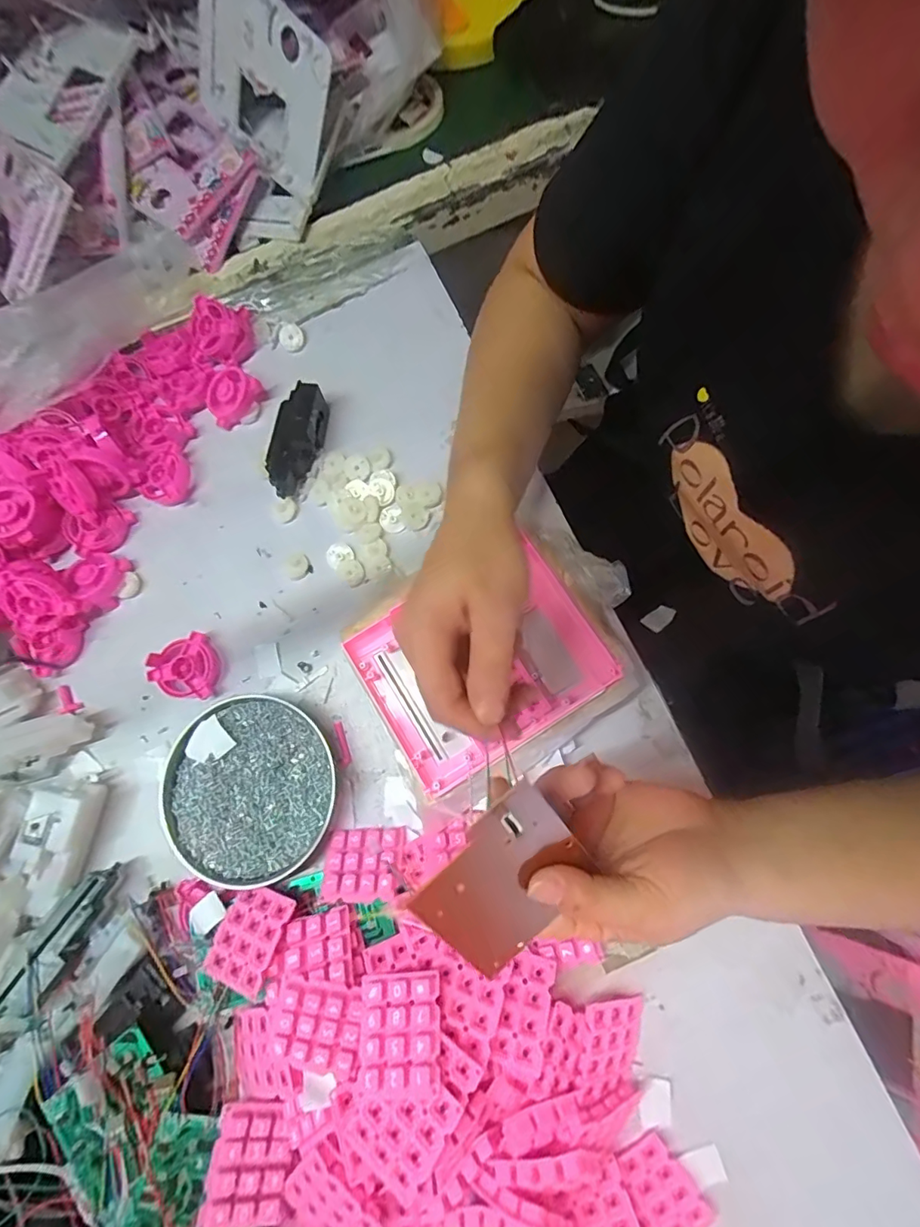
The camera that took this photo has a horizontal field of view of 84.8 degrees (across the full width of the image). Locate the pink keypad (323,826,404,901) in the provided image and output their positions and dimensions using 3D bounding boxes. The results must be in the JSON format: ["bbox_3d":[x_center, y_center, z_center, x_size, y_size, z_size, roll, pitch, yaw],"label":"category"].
[{"bbox_3d":[-0.072,0.183,0.372,0.056,0.011,0.048,-3,53,6],"label":"pink keypad"}]

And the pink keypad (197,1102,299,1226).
[{"bbox_3d":[-0.132,0.350,0.320,0.050,0.009,0.059,12,66,-15],"label":"pink keypad"}]

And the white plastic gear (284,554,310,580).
[{"bbox_3d":[-0.141,-0.040,0.437,0.023,0.004,0.022,-1,79,4],"label":"white plastic gear"}]

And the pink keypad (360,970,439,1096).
[{"bbox_3d":[-0.038,0.253,0.307,0.049,0.013,0.057,-9,51,7],"label":"pink keypad"}]

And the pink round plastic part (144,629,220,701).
[{"bbox_3d":[-0.227,0.047,0.417,0.052,0.020,0.050,-1,79,4],"label":"pink round plastic part"}]

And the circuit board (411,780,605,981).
[{"bbox_3d":[0.021,0.119,0.225,0.070,0.004,0.069,-41,112,-8],"label":"circuit board"}]

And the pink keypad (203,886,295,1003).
[{"bbox_3d":[-0.146,0.223,0.349,0.049,0.004,0.057,6,59,23],"label":"pink keypad"}]

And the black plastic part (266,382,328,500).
[{"bbox_3d":[-0.144,-0.149,0.442,0.038,0.036,0.100,10,79,6],"label":"black plastic part"}]

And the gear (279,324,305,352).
[{"bbox_3d":[-0.159,-0.262,0.478,0.022,0.006,0.024,-1,79,4],"label":"gear"}]

